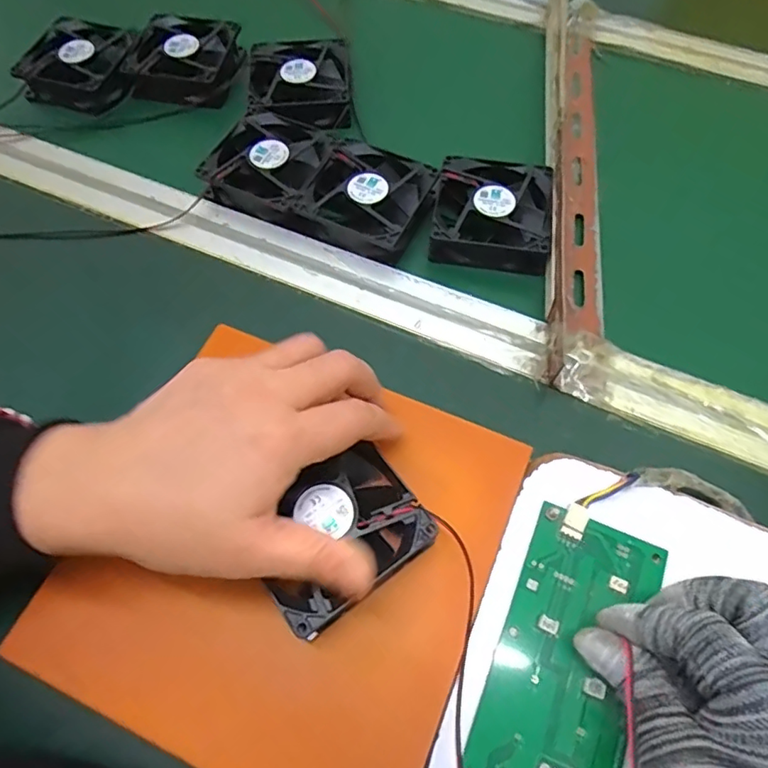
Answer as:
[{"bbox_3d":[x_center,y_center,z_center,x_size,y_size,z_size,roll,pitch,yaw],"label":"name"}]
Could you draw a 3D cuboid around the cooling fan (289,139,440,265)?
[{"bbox_3d":[-0.010,-0.135,0.402,0.079,0.024,0.090,25,65,13],"label":"cooling fan"}]

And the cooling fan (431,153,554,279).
[{"bbox_3d":[0.078,-0.125,0.396,0.080,0.024,0.088,8,63,5],"label":"cooling fan"}]

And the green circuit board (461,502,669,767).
[{"bbox_3d":[0.087,0.129,0.262,0.064,0.007,0.132,19,67,10],"label":"green circuit board"}]

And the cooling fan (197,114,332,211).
[{"bbox_3d":[-0.086,-0.163,0.416,0.082,0.025,0.081,22,65,12],"label":"cooling fan"}]

